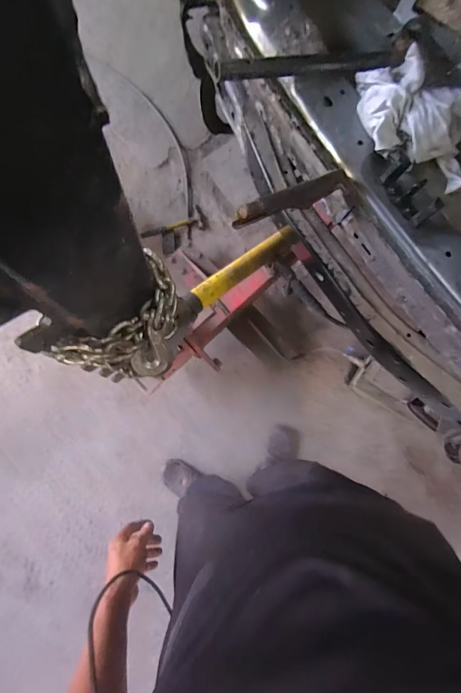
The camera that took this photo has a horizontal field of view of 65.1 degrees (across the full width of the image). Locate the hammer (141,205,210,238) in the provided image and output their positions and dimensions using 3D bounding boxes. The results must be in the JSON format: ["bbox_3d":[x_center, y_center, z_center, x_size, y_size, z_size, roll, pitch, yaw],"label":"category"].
[{"bbox_3d":[-0.223,-0.481,1.408,0.256,0.052,0.088,-12,83,4],"label":"hammer"}]

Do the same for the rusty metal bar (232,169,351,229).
[{"bbox_3d":[0.093,-0.206,0.492,0.231,0.033,0.027,-31,81,-30],"label":"rusty metal bar"}]

